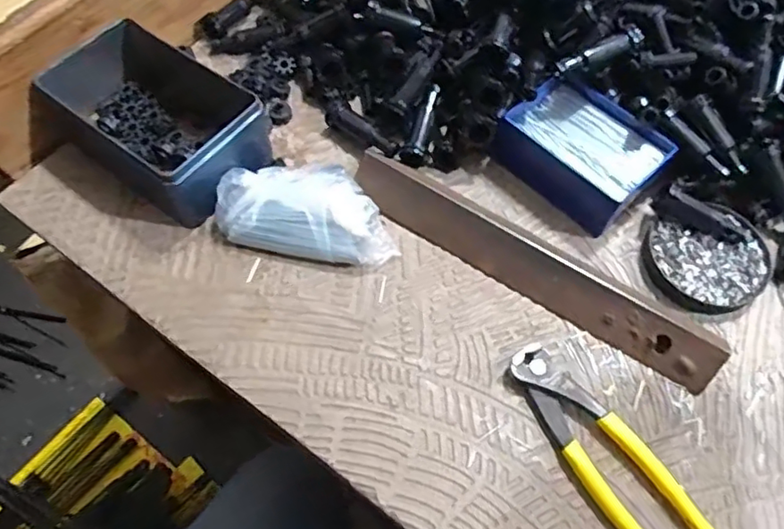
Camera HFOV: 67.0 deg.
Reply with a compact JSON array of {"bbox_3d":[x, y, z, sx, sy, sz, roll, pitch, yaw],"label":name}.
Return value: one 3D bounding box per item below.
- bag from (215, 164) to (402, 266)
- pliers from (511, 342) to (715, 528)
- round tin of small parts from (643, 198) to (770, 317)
[{"bbox_3d":[-0.061,-0.038,0.437,0.127,0.040,0.061,10,63,5],"label":"bag"},{"bbox_3d":[0.137,0.121,0.364,0.048,0.015,0.163,-32,67,-16],"label":"pliers"},{"bbox_3d":[0.233,-0.004,0.437,0.085,0.019,0.079,0,63,0],"label":"round tin of small parts"}]

